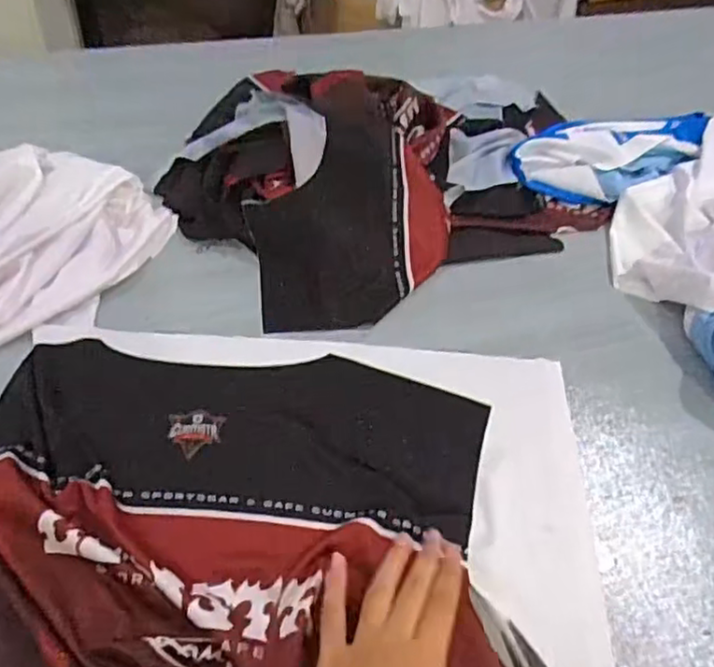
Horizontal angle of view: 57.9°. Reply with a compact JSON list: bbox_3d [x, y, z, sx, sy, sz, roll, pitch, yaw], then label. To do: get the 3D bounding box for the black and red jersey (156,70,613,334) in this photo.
[{"bbox_3d":[0.015,-0.174,0.686,0.391,0.089,0.306,-24,53,-25],"label":"black and red jersey"}]

